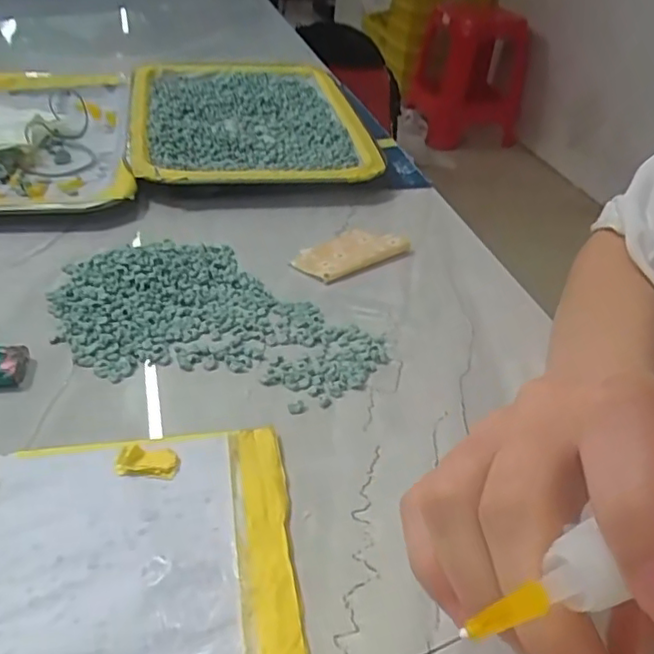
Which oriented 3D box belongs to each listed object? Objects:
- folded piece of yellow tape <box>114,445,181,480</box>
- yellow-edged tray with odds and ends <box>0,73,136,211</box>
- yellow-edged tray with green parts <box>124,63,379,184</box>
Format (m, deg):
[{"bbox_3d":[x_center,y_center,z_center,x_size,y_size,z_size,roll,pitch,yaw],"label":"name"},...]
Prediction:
[{"bbox_3d":[-0.073,0.054,0.255,0.024,0.007,0.013,3,37,-4],"label":"folded piece of yellow tape"},{"bbox_3d":[-0.246,-0.153,0.488,0.177,0.022,0.268,-5,38,-14],"label":"yellow-edged tray with odds and ends"},{"bbox_3d":[-0.068,-0.180,0.542,0.189,0.023,0.275,-1,37,-10],"label":"yellow-edged tray with green parts"}]

